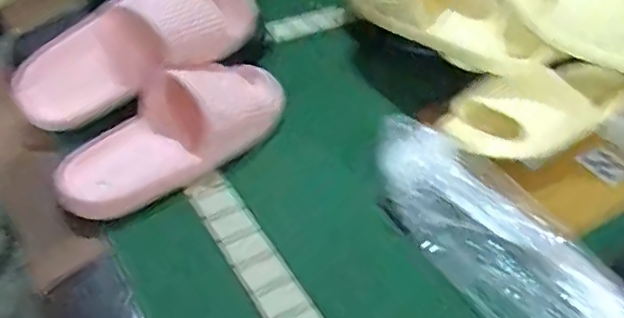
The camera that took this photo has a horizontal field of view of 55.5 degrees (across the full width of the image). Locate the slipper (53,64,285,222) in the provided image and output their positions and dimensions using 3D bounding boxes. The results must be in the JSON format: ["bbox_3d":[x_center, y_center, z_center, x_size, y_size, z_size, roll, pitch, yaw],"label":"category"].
[{"bbox_3d":[-0.136,-0.030,0.589,0.107,0.061,0.245,32,49,28],"label":"slipper"}]

